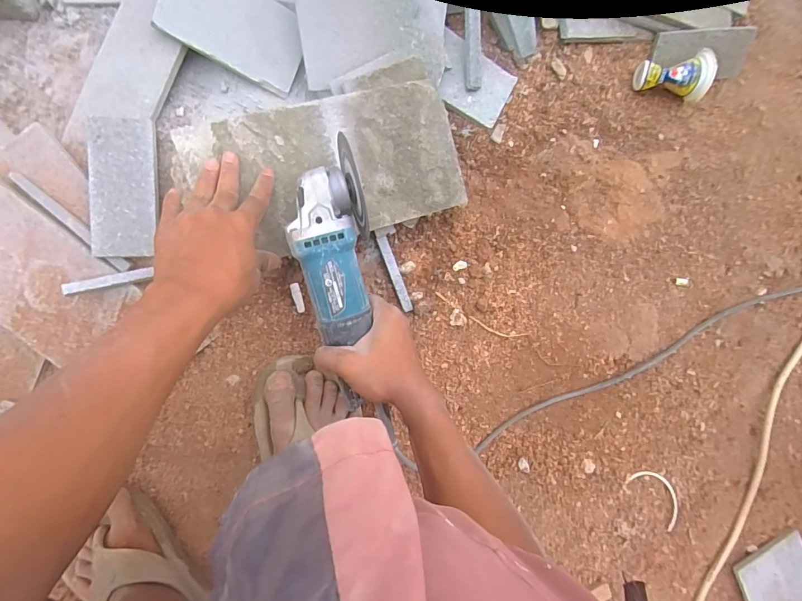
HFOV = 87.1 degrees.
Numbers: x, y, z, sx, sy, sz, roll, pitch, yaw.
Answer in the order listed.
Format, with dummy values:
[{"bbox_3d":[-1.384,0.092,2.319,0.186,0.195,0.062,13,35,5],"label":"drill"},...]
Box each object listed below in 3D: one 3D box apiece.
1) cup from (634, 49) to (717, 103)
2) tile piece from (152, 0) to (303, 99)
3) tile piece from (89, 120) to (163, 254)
[{"bbox_3d":[0.401,-0.334,0.626,0.099,0.063,0.068,8,85,11],"label":"cup"},{"bbox_3d":[-0.188,-0.316,0.483,0.148,0.012,0.095,18,98,-30],"label":"tile piece"},{"bbox_3d":[-0.304,-0.125,0.463,0.064,0.011,0.151,-1,90,-12],"label":"tile piece"}]

